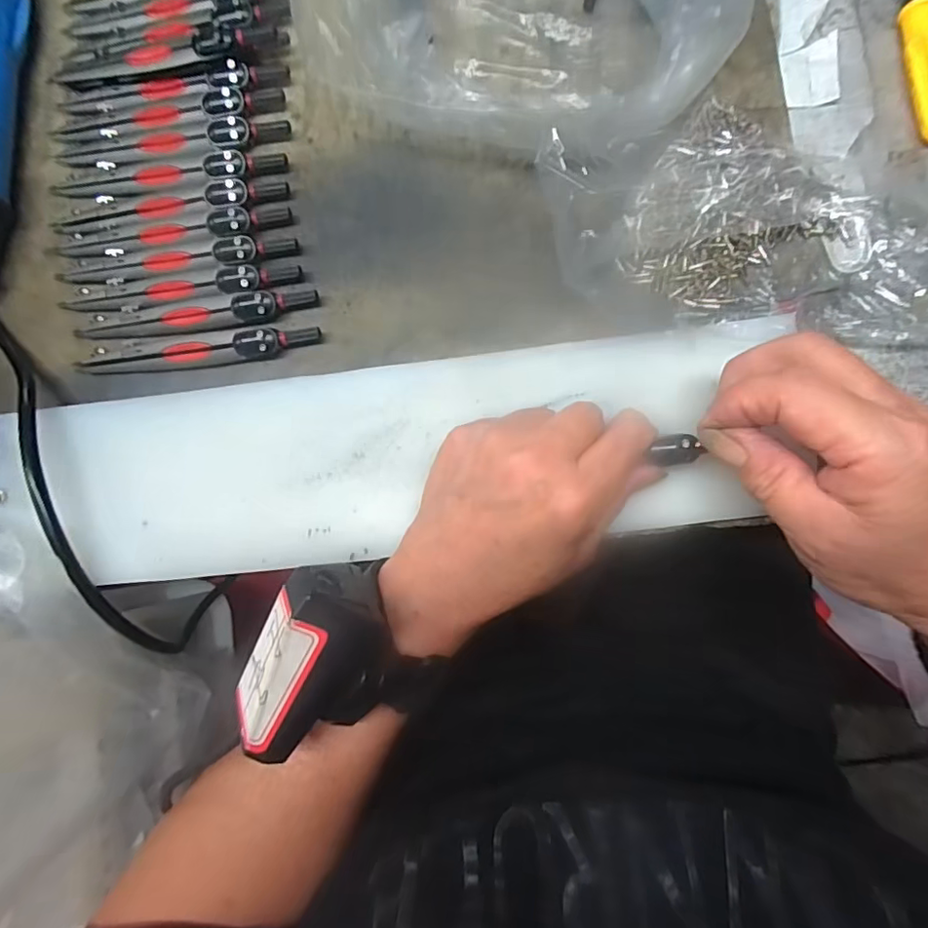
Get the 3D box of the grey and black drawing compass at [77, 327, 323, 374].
[{"bbox_3d":[-0.137,-0.058,0.277,0.124,0.009,0.017,-4,84,3],"label":"grey and black drawing compass"}]

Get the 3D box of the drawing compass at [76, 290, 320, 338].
[{"bbox_3d":[-0.140,-0.077,0.280,0.129,0.009,0.016,-3,84,3],"label":"drawing compass"}]

